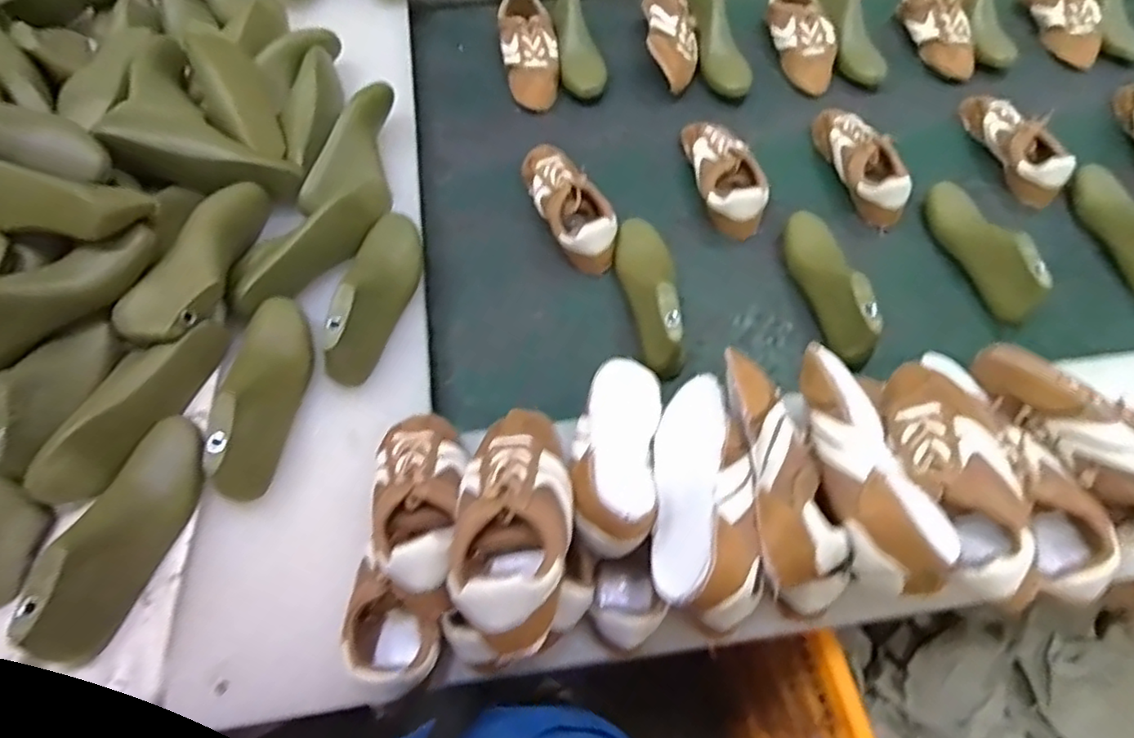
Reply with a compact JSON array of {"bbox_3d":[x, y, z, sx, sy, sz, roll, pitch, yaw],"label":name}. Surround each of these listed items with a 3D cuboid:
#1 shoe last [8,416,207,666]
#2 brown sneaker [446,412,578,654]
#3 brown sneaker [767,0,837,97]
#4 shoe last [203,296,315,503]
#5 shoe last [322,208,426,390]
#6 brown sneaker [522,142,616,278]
[{"bbox_3d":[-0.400,0.147,0.578,0.070,0.077,0.229,10,62,4],"label":"shoe last"},{"bbox_3d":[-0.041,0.114,0.515,0.088,0.062,0.203,2,44,-1],"label":"brown sneaker"},{"bbox_3d":[0.396,-0.565,1.073,0.097,0.070,0.226,1,62,-1],"label":"brown sneaker"},{"bbox_3d":[-0.311,0.023,0.642,0.083,0.069,0.230,-3,62,-3],"label":"shoe last"},{"bbox_3d":[-0.216,-0.094,0.711,0.073,0.075,0.221,5,62,1],"label":"shoe last"},{"bbox_3d":[0.002,-0.229,0.868,0.086,0.068,0.215,-17,63,-10],"label":"brown sneaker"}]

